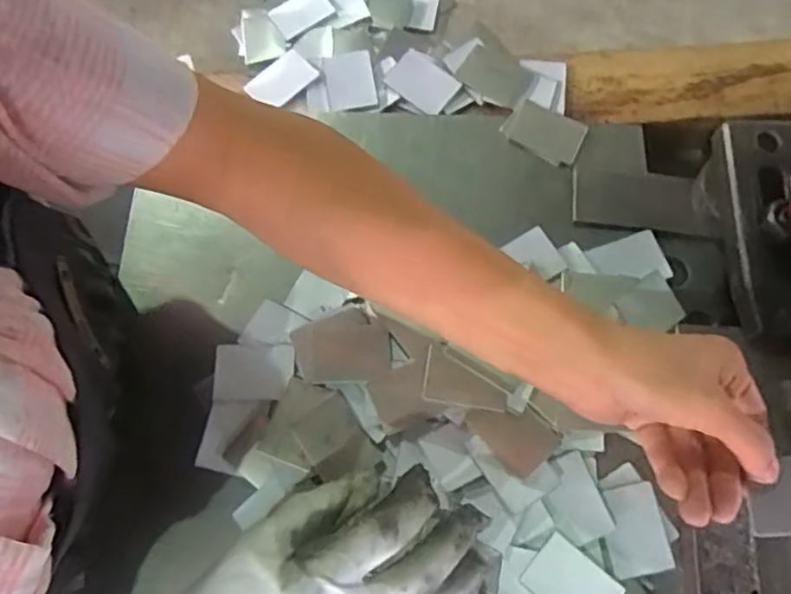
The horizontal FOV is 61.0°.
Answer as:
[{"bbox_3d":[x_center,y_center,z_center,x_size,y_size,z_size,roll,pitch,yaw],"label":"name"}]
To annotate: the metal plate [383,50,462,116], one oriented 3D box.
[{"bbox_3d":[0.019,-0.152,0.477,0.047,0.004,0.034,35,81,9],"label":"metal plate"}]

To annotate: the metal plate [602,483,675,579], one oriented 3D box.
[{"bbox_3d":[0.135,0.131,0.378,0.036,0.004,0.047,-8,75,-8],"label":"metal plate"}]

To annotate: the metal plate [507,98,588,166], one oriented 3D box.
[{"bbox_3d":[0.104,-0.113,0.462,0.049,0.005,0.037,32,75,11],"label":"metal plate"}]

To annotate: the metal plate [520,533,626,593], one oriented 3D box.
[{"bbox_3d":[0.099,0.161,0.374,0.049,0.004,0.035,37,76,12],"label":"metal plate"}]

